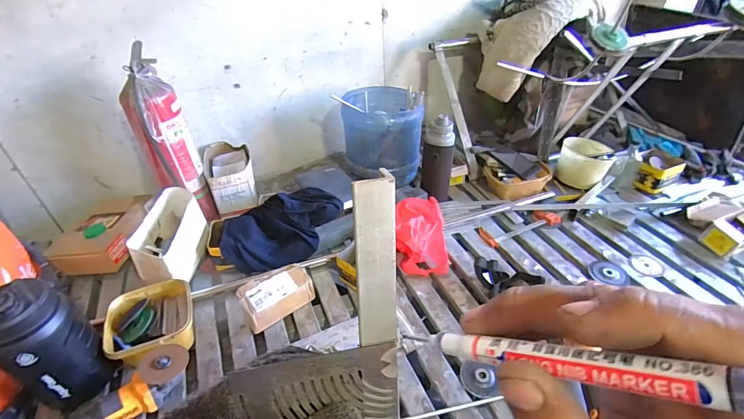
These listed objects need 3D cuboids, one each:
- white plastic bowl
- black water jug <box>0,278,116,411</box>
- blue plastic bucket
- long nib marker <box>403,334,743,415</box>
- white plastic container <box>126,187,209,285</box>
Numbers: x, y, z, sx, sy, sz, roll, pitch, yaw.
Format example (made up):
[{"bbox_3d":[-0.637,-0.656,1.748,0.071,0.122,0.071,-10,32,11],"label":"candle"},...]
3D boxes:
[{"bbox_3d":[0.737,-0.170,1.298,0.159,0.124,0.185,19,43,25],"label":"white plastic bowl"},{"bbox_3d":[-0.631,0.263,0.727,0.116,0.289,0.137,18,43,25],"label":"black water jug"},{"bbox_3d":[0.037,-0.268,1.338,0.262,0.266,0.278,-1,38,2],"label":"blue plastic bucket"},{"bbox_3d":[0.074,0.051,0.121,0.152,0.010,0.009,-12,22,48],"label":"long nib marker"},{"bbox_3d":[-0.527,0.070,1.003,0.110,0.163,0.252,1,38,5],"label":"white plastic container"}]

